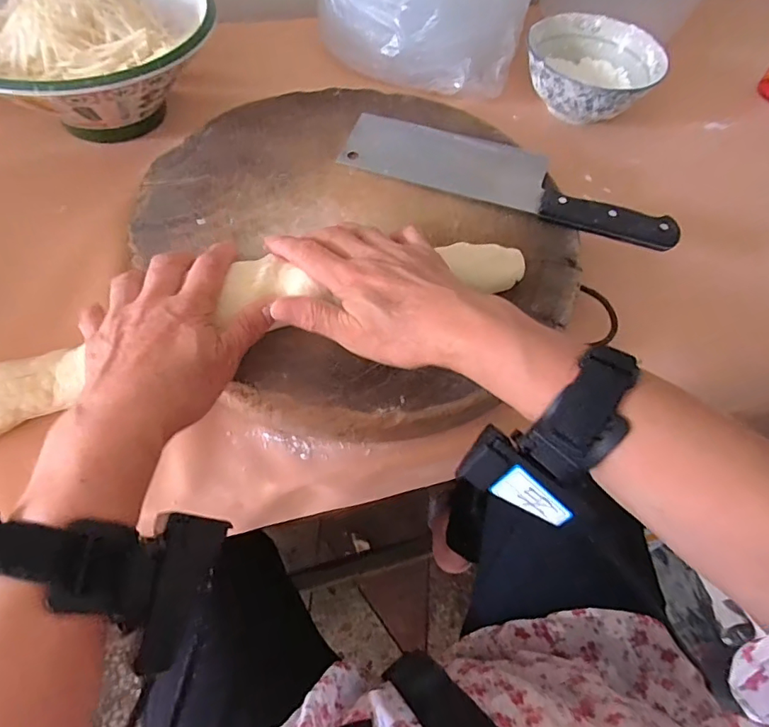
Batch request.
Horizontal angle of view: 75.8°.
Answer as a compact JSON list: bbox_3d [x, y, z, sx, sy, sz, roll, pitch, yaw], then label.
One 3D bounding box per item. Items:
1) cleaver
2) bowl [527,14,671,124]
[{"bbox_3d":[0.107,-0.168,0.436,0.287,0.015,0.078,20,59,8],"label":"cleaver"},{"bbox_3d":[0.224,-0.320,0.547,0.137,0.055,0.141,2,58,-3],"label":"bowl"}]

